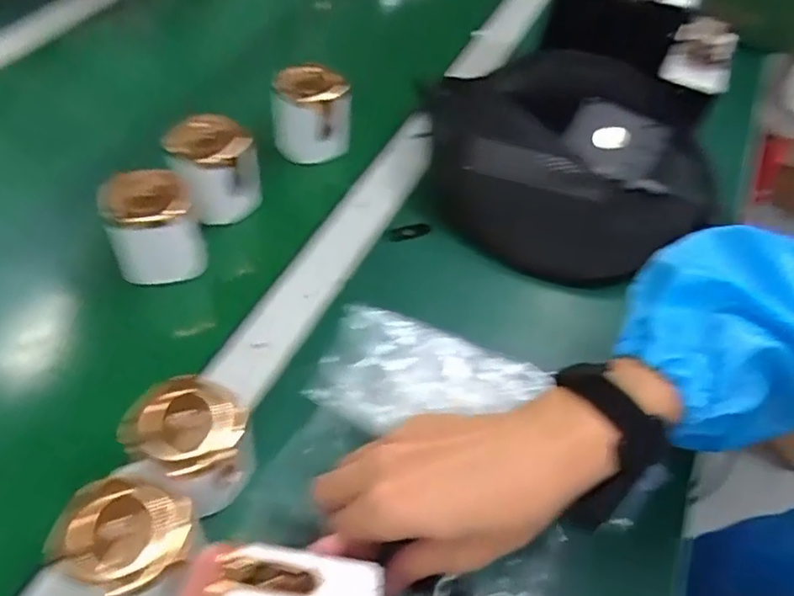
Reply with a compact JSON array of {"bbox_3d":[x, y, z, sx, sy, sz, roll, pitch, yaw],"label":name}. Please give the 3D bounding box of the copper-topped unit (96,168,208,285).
[{"bbox_3d":[-0.189,-0.059,0.484,0.064,0.082,0.060,-17,56,-17],"label":"copper-topped unit"}]

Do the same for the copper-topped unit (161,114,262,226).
[{"bbox_3d":[-0.160,-0.115,0.534,0.067,0.066,0.077,-22,58,-21],"label":"copper-topped unit"}]

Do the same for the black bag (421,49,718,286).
[{"bbox_3d":[0.160,-0.124,0.571,0.266,0.089,0.216,6,52,-1],"label":"black bag"}]

